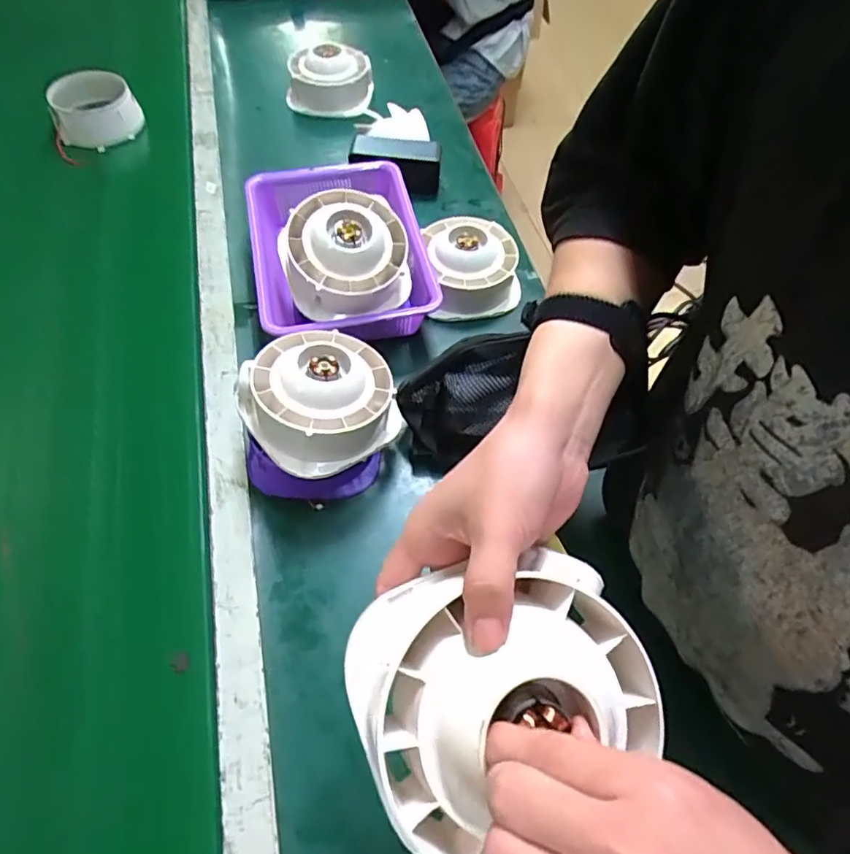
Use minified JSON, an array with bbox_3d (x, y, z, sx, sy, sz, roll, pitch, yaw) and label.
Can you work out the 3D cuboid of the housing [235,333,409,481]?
[{"bbox_3d":[-0.097,-0.029,0.532,0.135,0.065,0.126,2,58,-3],"label":"housing"}]

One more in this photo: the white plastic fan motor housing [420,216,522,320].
[{"bbox_3d":[0.059,-0.206,0.712,0.117,0.062,0.130,-4,59,-6],"label":"white plastic fan motor housing"}]

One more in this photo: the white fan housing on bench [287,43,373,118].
[{"bbox_3d":[-0.167,-0.620,1.004,0.142,0.084,0.130,8,57,0],"label":"white fan housing on bench"}]

